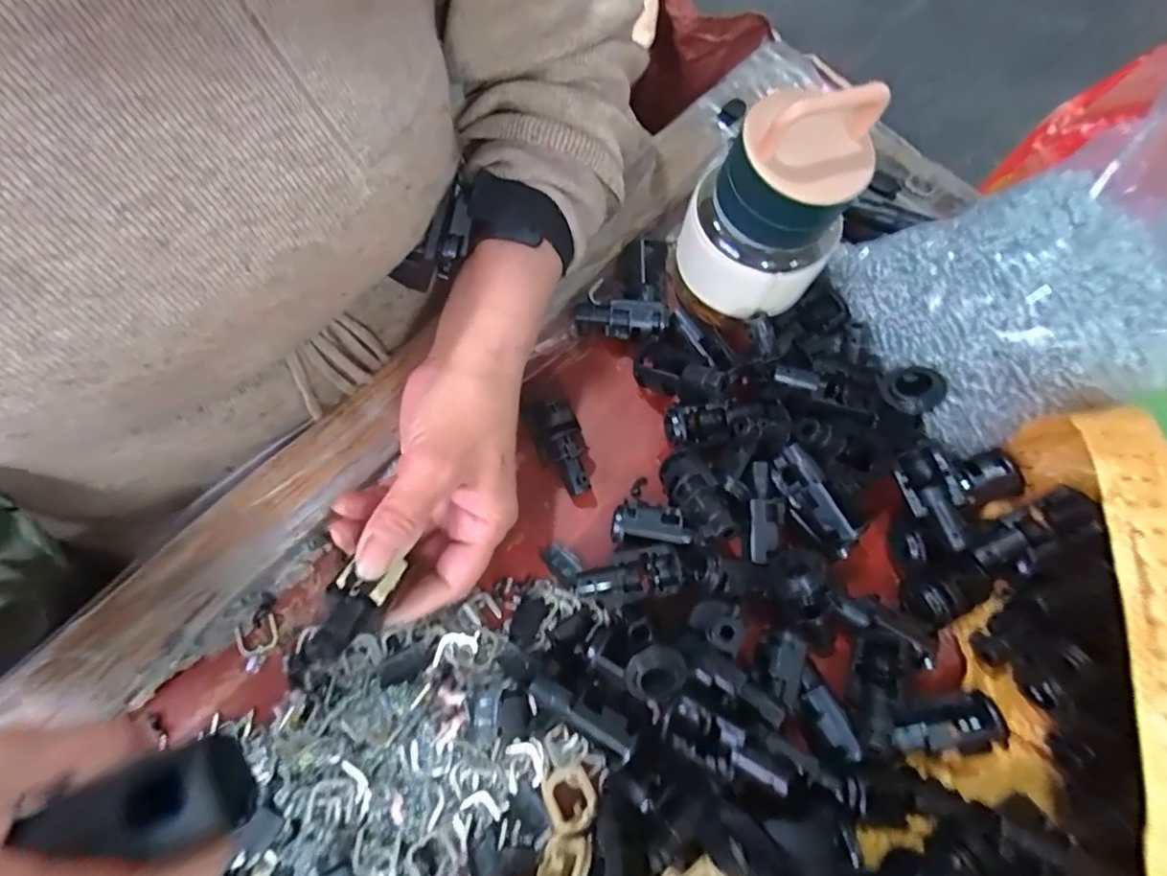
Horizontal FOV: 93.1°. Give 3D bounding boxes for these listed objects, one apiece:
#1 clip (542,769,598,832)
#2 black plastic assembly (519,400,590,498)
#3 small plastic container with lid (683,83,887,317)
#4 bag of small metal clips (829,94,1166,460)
[{"bbox_3d":[-0.006,0.164,0.251,0.025,0.008,0.025,-13,40,11],"label":"clip"},{"bbox_3d":[-0.012,0.006,0.302,0.026,0.024,0.052,-23,72,-10],"label":"black plastic assembly"},{"bbox_3d":[0.092,-0.113,0.273,0.075,0.112,0.061,27,71,7],"label":"small plastic container with lid"},{"bbox_3d":[0.237,-0.073,0.235,0.162,0.158,0.138,-3,70,-4],"label":"bag of small metal clips"}]

